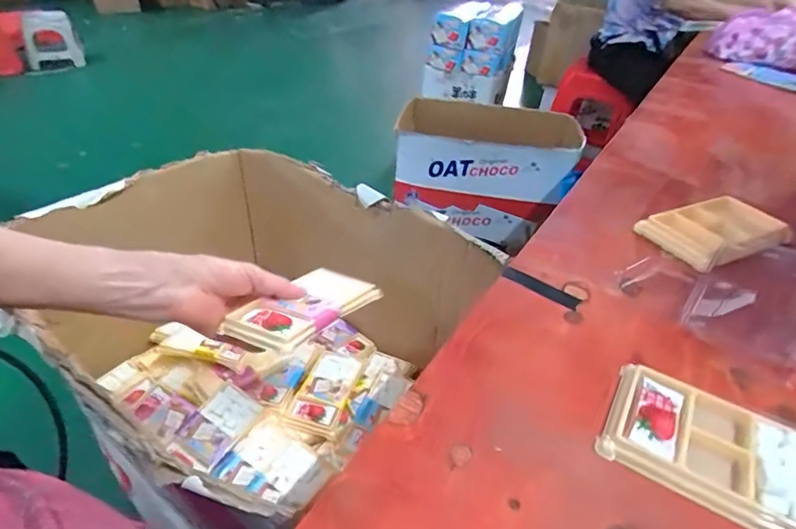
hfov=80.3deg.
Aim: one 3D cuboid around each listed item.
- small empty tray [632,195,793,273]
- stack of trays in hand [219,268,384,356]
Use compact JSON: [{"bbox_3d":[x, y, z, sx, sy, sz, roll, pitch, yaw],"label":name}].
[{"bbox_3d":[0.318,-0.035,0.474,0.138,0.022,0.078,-14,40,-22],"label":"small empty tray"},{"bbox_3d":[-0.082,0.037,0.430,0.077,0.019,0.144,20,26,22],"label":"stack of trays in hand"}]

